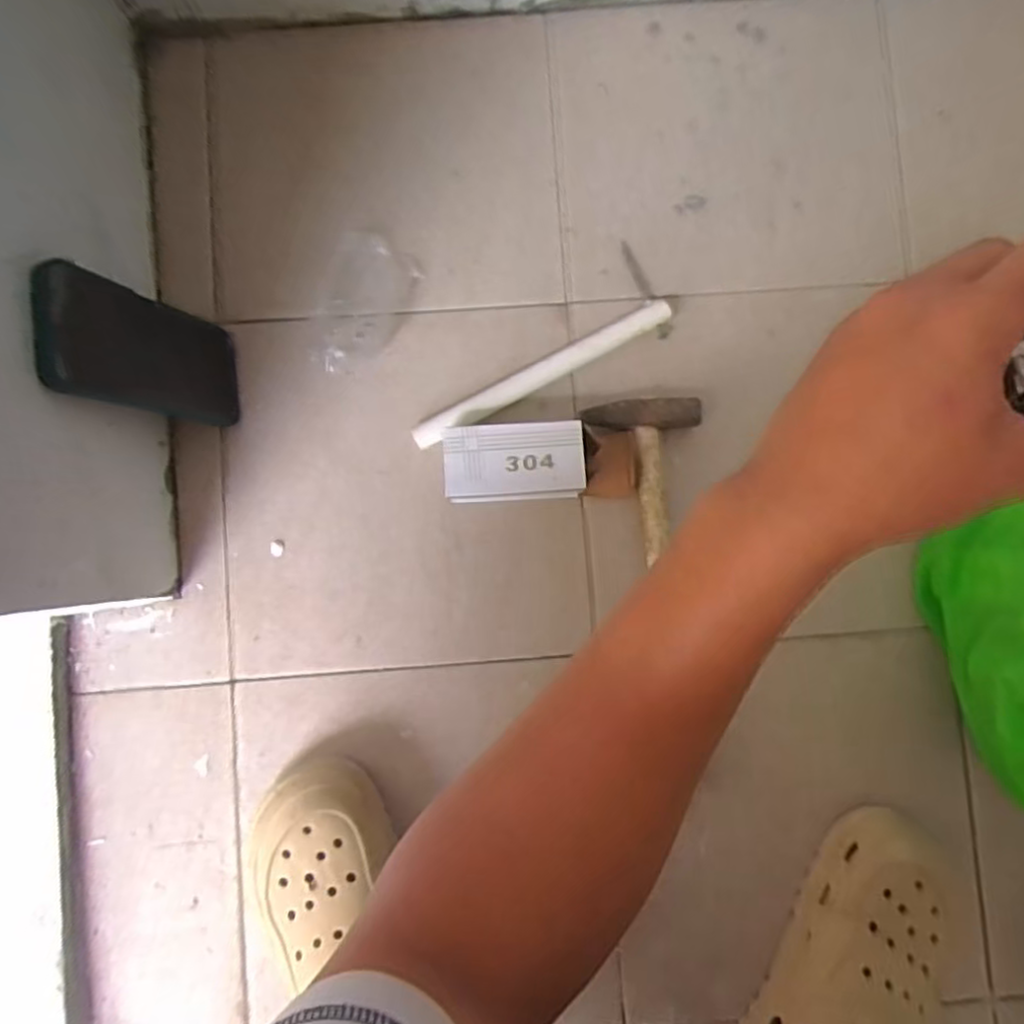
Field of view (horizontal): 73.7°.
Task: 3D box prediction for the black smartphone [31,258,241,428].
[{"bbox_3d":[-0.258,-0.113,0.488,0.015,0.176,0.079,1,89,14],"label":"black smartphone"}]

